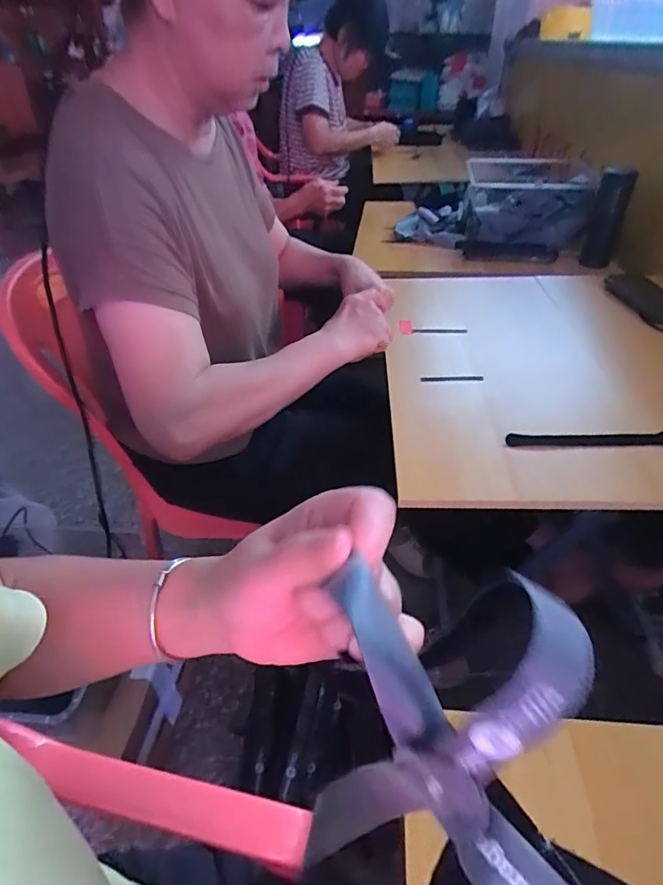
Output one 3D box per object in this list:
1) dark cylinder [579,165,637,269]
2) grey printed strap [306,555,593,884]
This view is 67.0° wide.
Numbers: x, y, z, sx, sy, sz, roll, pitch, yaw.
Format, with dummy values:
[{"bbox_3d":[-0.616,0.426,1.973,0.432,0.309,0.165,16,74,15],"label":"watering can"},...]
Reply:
[{"bbox_3d":[0.682,-0.553,1.242,0.079,0.217,0.061,14,42,20],"label":"dark cylinder"},{"bbox_3d":[0.037,0.100,0.161,0.086,0.102,0.066,10,40,15],"label":"grey printed strap"}]

